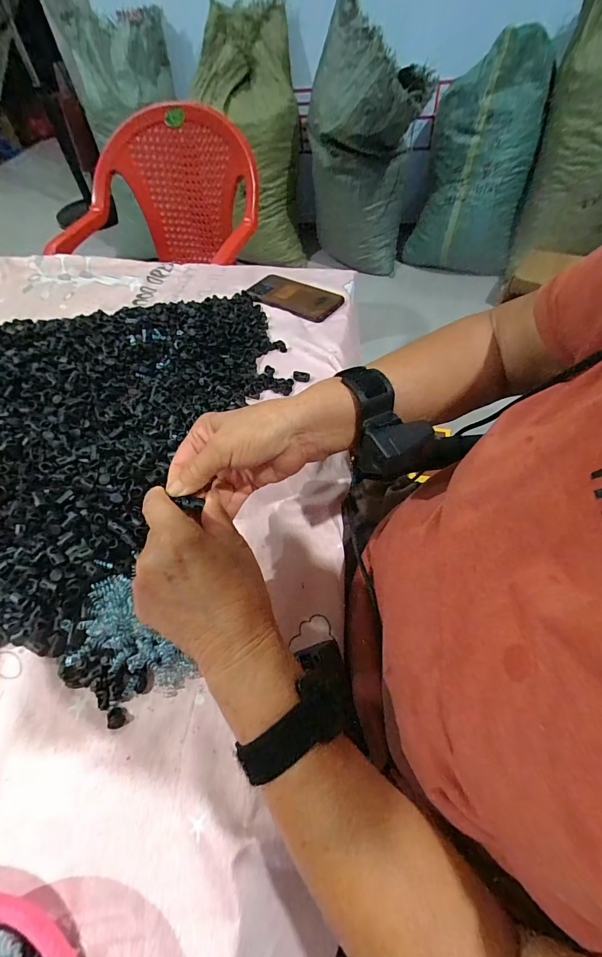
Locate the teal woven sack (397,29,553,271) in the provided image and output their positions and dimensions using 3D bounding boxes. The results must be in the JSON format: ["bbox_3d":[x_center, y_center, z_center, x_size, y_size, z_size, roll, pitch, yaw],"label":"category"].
[{"bbox_3d":[0.645,-1.148,1.458,0.371,0.657,0.238,6,54,9],"label":"teal woven sack"}]

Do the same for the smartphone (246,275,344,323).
[{"bbox_3d":[-0.009,-0.305,0.649,0.162,0.007,0.085,32,62,25],"label":"smartphone"}]

